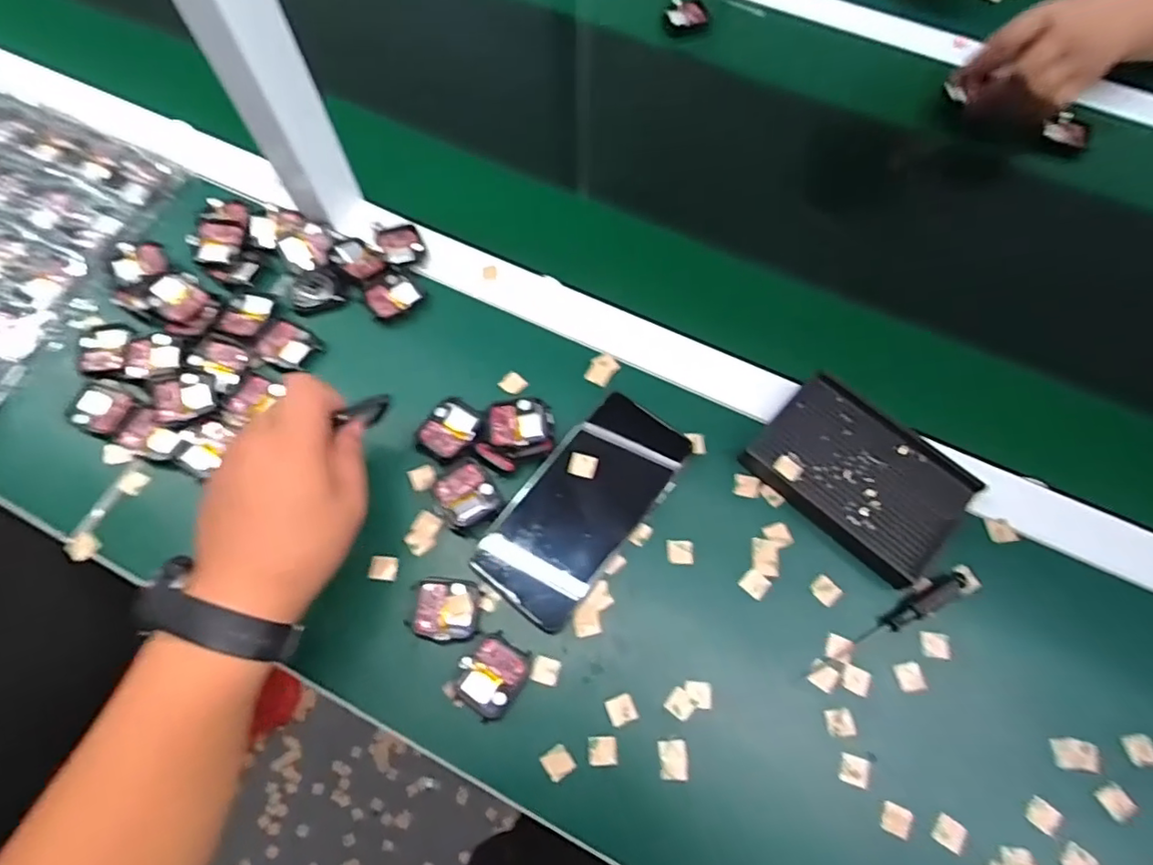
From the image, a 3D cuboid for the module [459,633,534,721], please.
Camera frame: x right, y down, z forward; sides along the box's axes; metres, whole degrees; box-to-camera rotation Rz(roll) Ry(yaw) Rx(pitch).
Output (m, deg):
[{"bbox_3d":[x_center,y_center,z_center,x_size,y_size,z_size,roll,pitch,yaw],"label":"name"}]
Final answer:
[{"bbox_3d":[-0.053,0.152,0.384,0.038,0.011,0.045,33,71,13],"label":"module"}]

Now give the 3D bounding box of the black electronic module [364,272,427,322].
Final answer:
[{"bbox_3d":[-0.147,-0.111,0.490,0.042,0.007,0.039,-27,70,-11],"label":"black electronic module"}]

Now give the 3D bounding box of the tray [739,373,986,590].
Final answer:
[{"bbox_3d":[0.194,0.030,0.422,0.133,0.022,0.089,40,73,15],"label":"tray"}]

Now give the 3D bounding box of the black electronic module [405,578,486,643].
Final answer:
[{"bbox_3d":[-0.085,0.116,0.397,0.043,0.008,0.038,8,67,4],"label":"black electronic module"}]

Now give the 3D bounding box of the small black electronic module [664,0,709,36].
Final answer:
[{"bbox_3d":[0.112,-0.427,0.627,0.043,0.019,0.035,-2,67,-1],"label":"small black electronic module"}]

